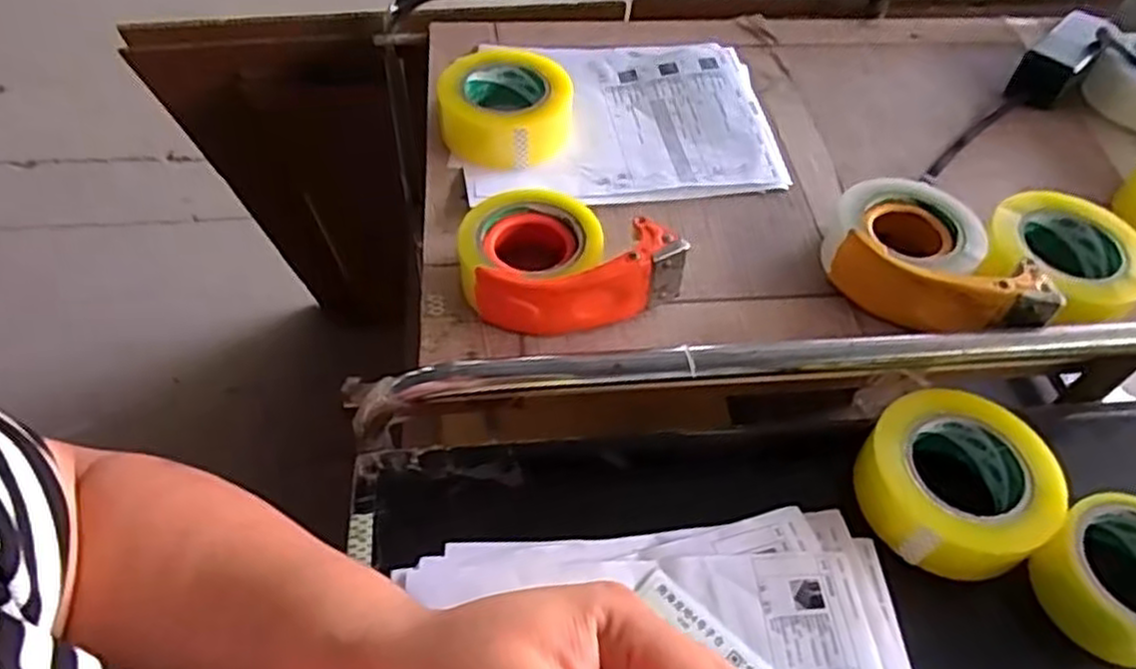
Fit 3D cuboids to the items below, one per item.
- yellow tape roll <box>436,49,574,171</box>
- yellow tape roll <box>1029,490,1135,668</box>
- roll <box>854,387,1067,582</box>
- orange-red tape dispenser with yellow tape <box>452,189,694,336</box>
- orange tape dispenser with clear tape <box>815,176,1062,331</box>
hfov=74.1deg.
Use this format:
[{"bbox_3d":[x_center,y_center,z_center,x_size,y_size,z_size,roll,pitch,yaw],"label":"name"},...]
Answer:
[{"bbox_3d":[-0.055,-0.217,0.711,0.118,0.060,0.130,3,53,-1],"label":"yellow tape roll"},{"bbox_3d":[0.361,0.157,0.484,0.094,0.047,0.094,1,53,-2],"label":"yellow tape roll"},{"bbox_3d":[0.267,0.100,0.518,0.111,0.053,0.120,1,53,-2],"label":"roll"},{"bbox_3d":[0.002,-0.060,0.590,0.166,0.066,0.107,-7,53,-8],"label":"orange-red tape dispenser with yellow tape"},{"bbox_3d":[0.293,-0.057,0.604,0.162,0.060,0.129,17,54,10],"label":"orange tape dispenser with clear tape"}]

